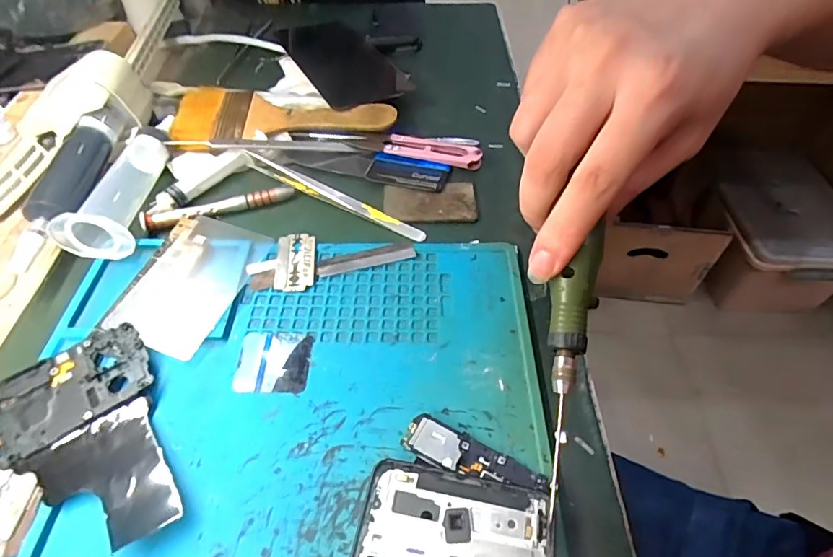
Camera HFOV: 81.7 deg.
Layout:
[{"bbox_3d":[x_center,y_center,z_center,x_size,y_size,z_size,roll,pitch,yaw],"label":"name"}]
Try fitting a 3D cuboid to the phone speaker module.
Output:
[{"bbox_3d":[0.025,0.078,0.210,0.062,0.007,0.018,22,53,14],"label":"phone speaker module"}]

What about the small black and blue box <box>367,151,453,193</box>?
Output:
[{"bbox_3d":[-0.007,-0.074,0.337,0.056,0.004,0.030,15,52,10],"label":"small black and blue box"}]

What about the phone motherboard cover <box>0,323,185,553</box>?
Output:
[{"bbox_3d":[-0.145,0.072,0.211,0.066,0.009,0.105,-27,57,-22],"label":"phone motherboard cover"}]

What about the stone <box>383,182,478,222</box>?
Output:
[{"bbox_3d":[0.009,-0.051,0.320,0.060,0.005,0.036,-1,51,-3],"label":"stone"}]

